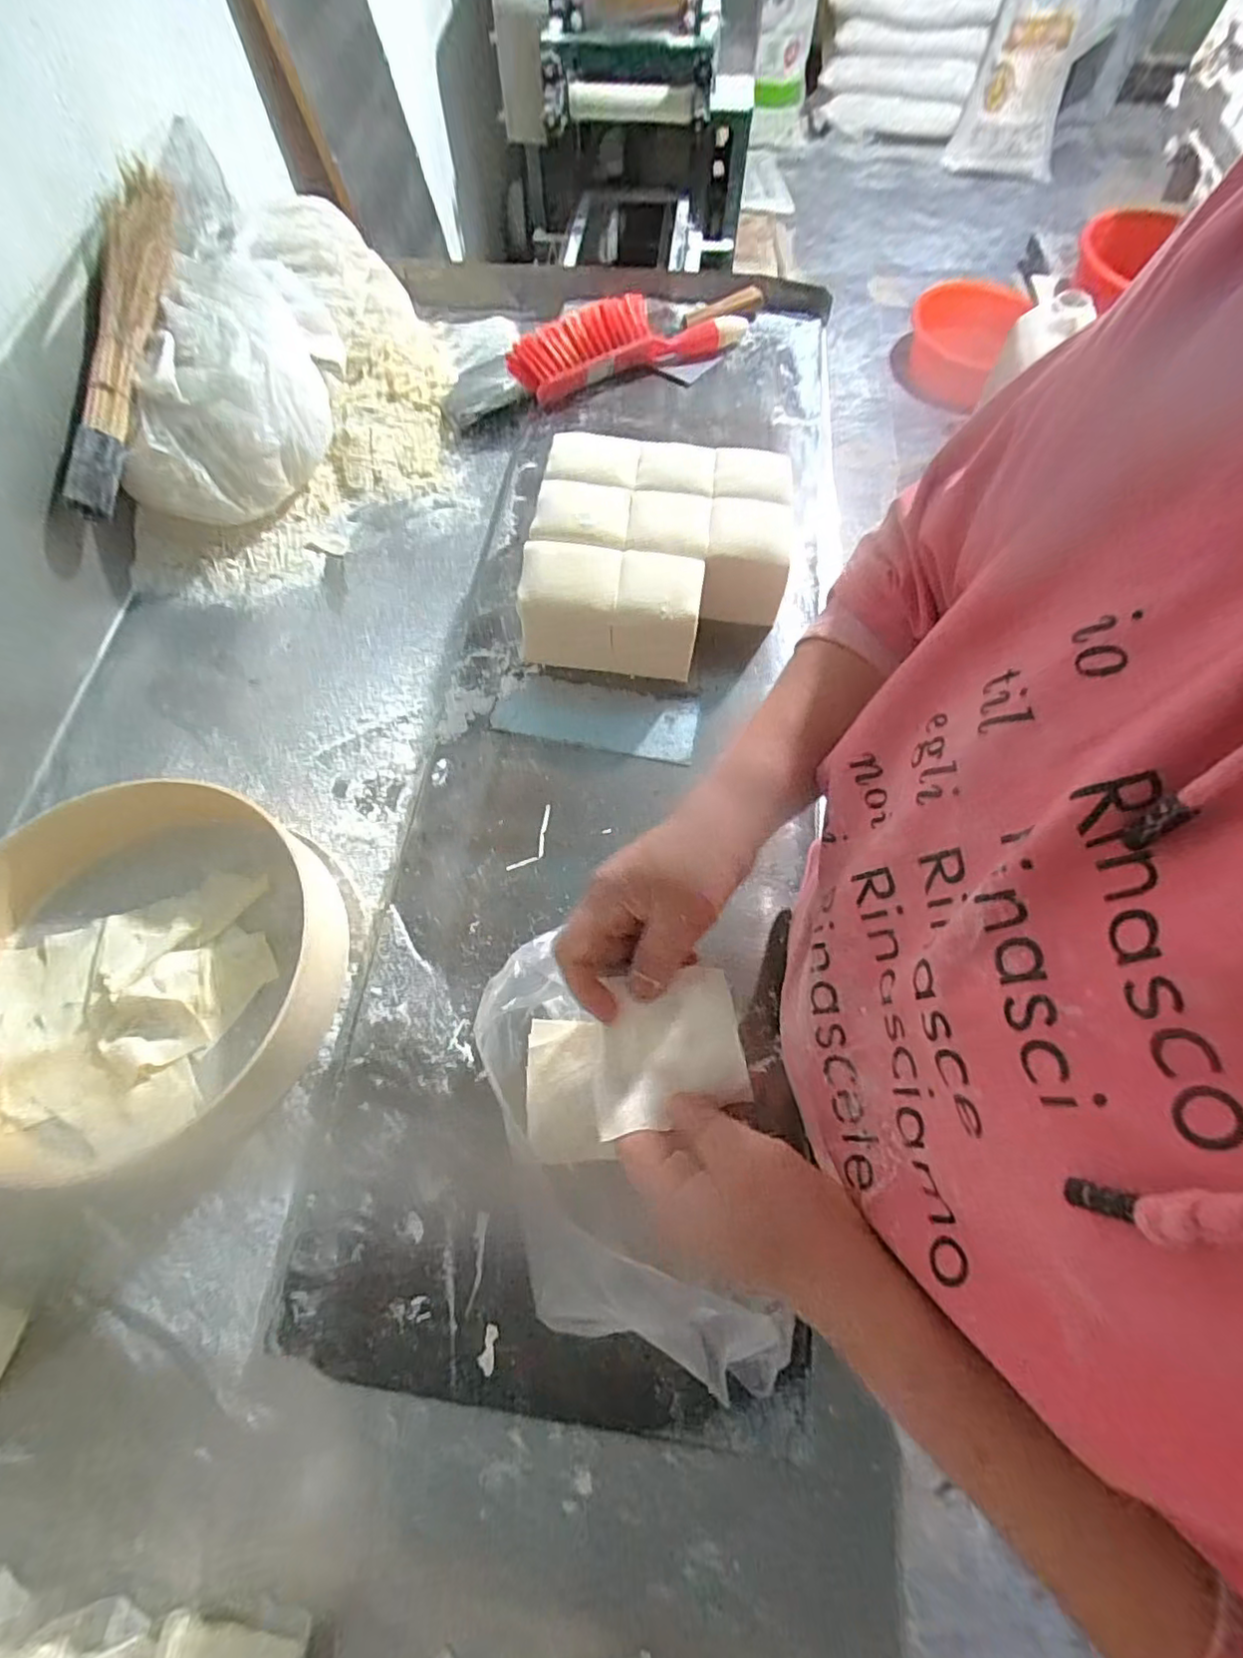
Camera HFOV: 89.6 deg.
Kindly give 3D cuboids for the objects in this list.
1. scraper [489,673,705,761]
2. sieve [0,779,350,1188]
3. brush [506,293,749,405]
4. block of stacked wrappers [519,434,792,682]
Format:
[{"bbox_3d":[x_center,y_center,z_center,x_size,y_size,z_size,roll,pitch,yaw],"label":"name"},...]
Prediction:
[{"bbox_3d":[-0.024,-0.112,0.611,0.192,0.008,0.072,11,67,6],"label":"scraper"},{"bbox_3d":[-0.381,0.115,0.500,0.281,0.074,0.302,0,66,1],"label":"sieve"},{"bbox_3d":[0.011,-0.633,0.808,0.324,0.064,0.086,-25,68,-10],"label":"brush"},{"bbox_3d":[0.038,-0.277,0.631,0.238,0.090,0.230,7,66,4],"label":"block of stacked wrappers"}]

